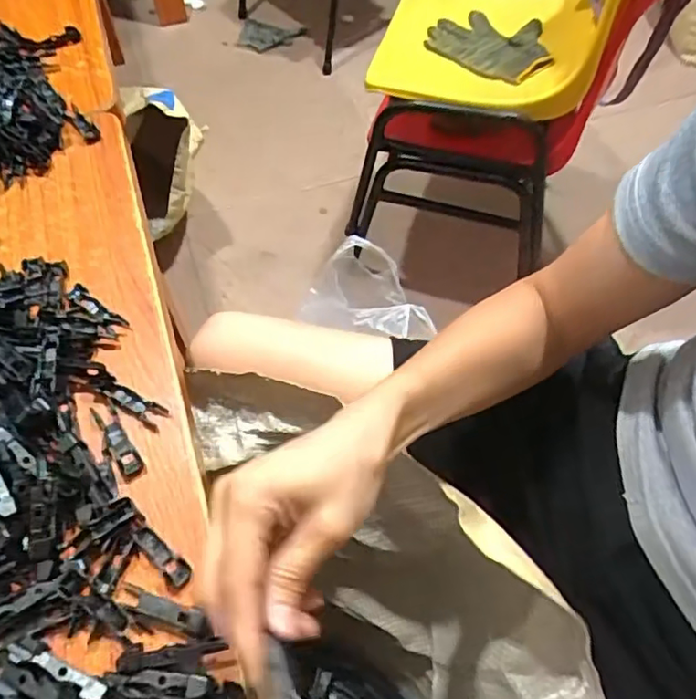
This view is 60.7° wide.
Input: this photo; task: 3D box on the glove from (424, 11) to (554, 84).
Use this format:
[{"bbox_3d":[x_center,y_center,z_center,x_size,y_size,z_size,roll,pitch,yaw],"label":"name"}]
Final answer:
[{"bbox_3d":[0.242,-0.506,0.984,0.169,0.032,0.203,-36,65,-20],"label":"glove"}]

